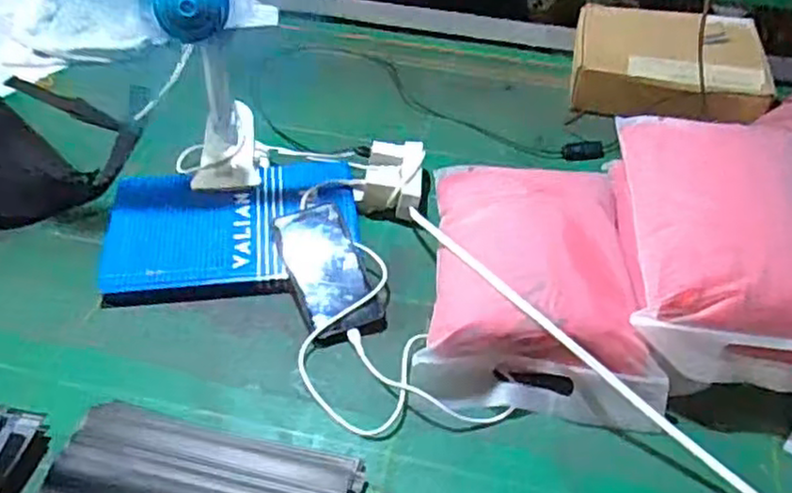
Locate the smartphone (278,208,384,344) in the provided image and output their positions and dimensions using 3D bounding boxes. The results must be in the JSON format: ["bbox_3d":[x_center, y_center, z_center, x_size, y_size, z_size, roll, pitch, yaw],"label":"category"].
[{"bbox_3d":[-0.076,0.024,0.784,0.078,0.009,0.160,-17,62,-15],"label":"smartphone"}]

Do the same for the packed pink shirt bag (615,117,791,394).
[{"bbox_3d":[0.356,-0.012,0.727,0.235,0.116,0.285,7,45,5],"label":"packed pink shirt bag"}]

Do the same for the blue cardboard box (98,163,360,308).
[{"bbox_3d":[-0.189,-0.020,0.833,0.289,0.040,0.184,-6,45,-9],"label":"blue cardboard box"}]

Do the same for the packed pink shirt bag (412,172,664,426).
[{"bbox_3d":[0.153,0.025,0.762,0.236,0.084,0.311,6,45,4],"label":"packed pink shirt bag"}]

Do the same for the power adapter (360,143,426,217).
[{"bbox_3d":[-0.003,-0.083,0.891,0.073,0.041,0.112,5,44,2],"label":"power adapter"}]

